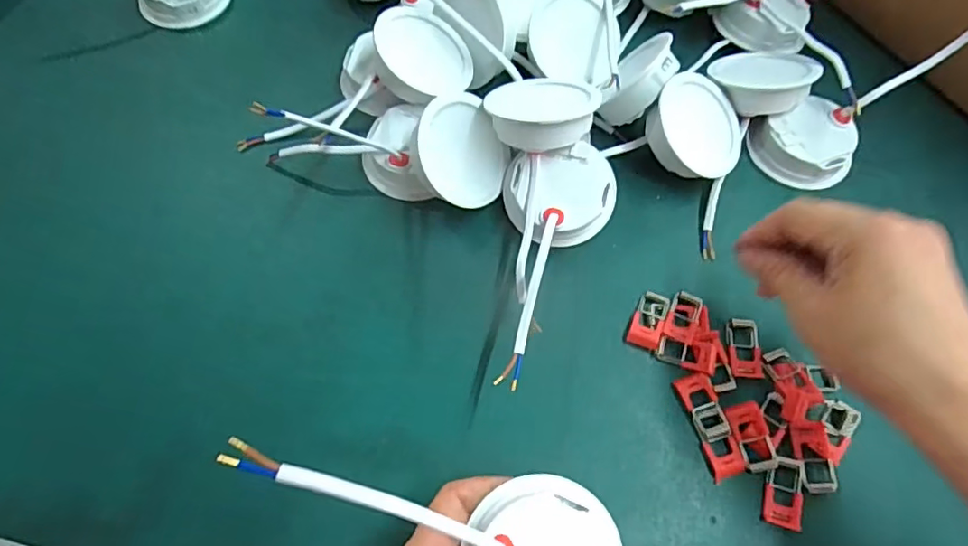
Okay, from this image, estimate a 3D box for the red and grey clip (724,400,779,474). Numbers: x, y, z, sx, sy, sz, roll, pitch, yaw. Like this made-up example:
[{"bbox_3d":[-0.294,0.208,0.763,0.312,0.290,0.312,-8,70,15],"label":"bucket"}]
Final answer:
[{"bbox_3d":[0.151,0.091,0.320,0.019,0.006,0.037,-10,66,-5],"label":"red and grey clip"}]

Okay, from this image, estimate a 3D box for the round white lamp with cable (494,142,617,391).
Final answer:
[{"bbox_3d":[0.047,-0.005,0.345,0.070,0.045,0.155,2,66,0],"label":"round white lamp with cable"}]

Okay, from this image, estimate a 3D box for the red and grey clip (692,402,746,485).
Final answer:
[{"bbox_3d":[0.131,0.094,0.321,0.020,0.004,0.039,-17,67,-8],"label":"red and grey clip"}]

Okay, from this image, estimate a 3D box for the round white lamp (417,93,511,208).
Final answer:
[{"bbox_3d":[-0.018,-0.075,0.368,0.058,0.021,0.070,-41,116,-28],"label":"round white lamp"}]

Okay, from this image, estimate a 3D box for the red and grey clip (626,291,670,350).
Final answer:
[{"bbox_3d":[0.101,0.028,0.351,0.019,0.006,0.036,19,67,8],"label":"red and grey clip"}]

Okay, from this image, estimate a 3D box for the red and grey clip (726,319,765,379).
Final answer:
[{"bbox_3d":[0.158,0.045,0.346,0.019,0.005,0.035,3,66,1],"label":"red and grey clip"}]

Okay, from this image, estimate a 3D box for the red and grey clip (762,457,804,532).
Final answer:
[{"bbox_3d":[0.164,0.119,0.310,0.019,0.005,0.036,12,66,4],"label":"red and grey clip"}]

